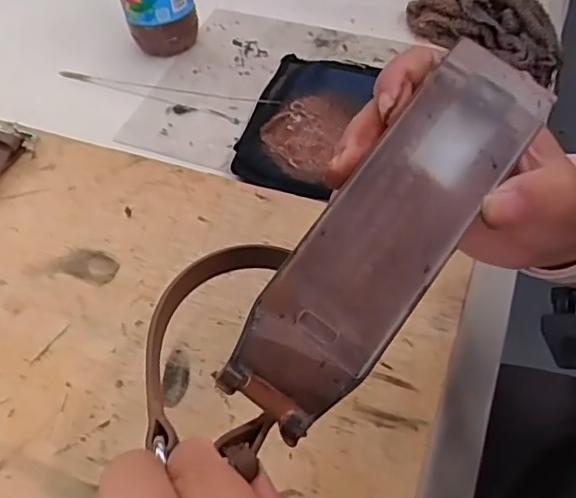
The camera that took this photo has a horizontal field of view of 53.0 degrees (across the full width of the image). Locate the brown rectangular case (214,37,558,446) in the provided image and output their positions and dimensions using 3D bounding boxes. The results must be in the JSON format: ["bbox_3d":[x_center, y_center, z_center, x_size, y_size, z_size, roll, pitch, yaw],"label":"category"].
[{"bbox_3d":[0.036,-0.003,0.207,0.040,0.027,0.148,34,81,23],"label":"brown rectangular case"}]

